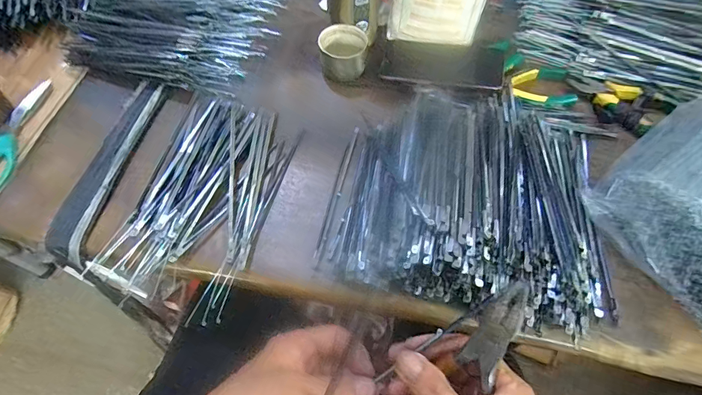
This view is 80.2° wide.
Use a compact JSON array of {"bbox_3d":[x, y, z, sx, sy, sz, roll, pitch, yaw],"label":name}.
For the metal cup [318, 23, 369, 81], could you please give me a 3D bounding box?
[{"bbox_3d":[-0.010,-0.187,0.539,0.059,0.045,0.051,-1,61,-1],"label":"metal cup"}]

